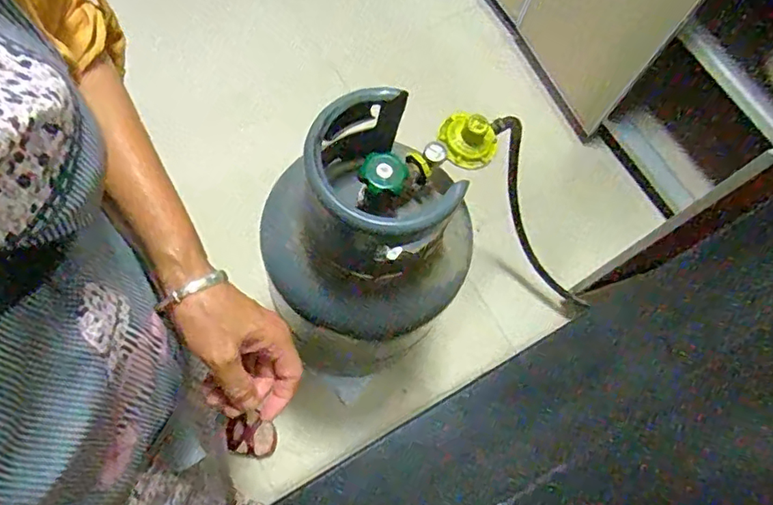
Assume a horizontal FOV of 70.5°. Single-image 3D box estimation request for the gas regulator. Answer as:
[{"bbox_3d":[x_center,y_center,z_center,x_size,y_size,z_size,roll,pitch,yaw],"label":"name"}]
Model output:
[{"bbox_3d":[0.090,-0.133,0.707,0.079,0.067,0.109,36,66,14],"label":"gas regulator"}]

